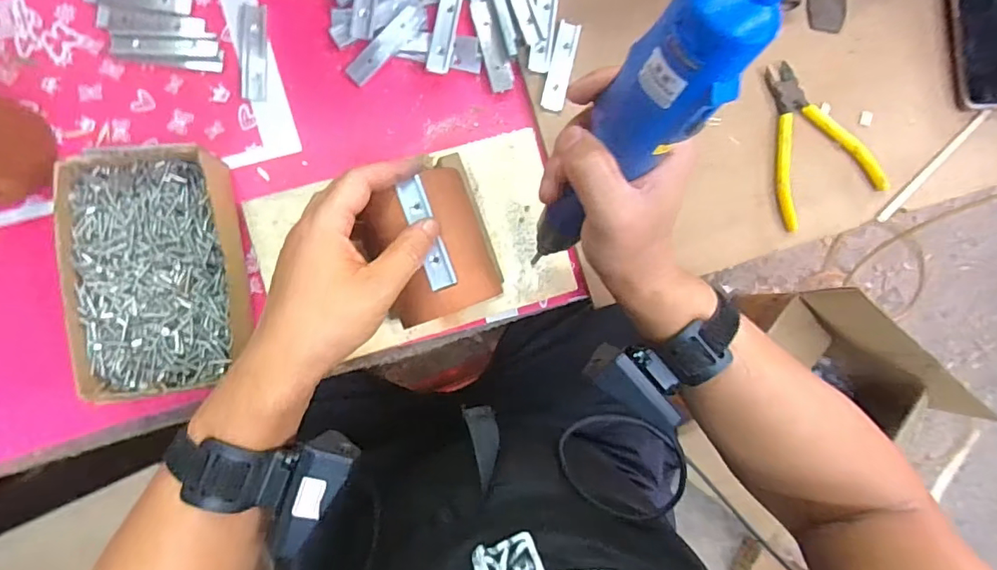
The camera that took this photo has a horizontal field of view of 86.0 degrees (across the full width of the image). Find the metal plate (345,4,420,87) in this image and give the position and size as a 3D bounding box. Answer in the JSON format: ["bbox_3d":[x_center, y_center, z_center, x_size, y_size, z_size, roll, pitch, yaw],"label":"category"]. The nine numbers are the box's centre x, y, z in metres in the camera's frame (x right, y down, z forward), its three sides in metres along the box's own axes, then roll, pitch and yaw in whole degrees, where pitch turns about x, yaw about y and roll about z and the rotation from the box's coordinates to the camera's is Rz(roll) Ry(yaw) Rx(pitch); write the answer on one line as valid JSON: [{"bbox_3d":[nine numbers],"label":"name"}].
[{"bbox_3d":[-0.097,-0.203,0.450,0.018,0.004,0.078,42,93,-15],"label":"metal plate"}]

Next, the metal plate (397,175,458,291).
[{"bbox_3d":[-0.050,-0.035,0.369,0.019,0.006,0.079,-19,89,-7],"label":"metal plate"}]

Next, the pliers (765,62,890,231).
[{"bbox_3d":[0.279,-0.132,0.487,0.095,0.024,0.142,-27,92,-9],"label":"pliers"}]

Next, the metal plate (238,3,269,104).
[{"bbox_3d":[-0.203,-0.193,0.443,0.022,0.006,0.079,0,88,-9],"label":"metal plate"}]

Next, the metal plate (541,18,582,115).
[{"bbox_3d":[0.055,-0.189,0.466,0.020,0.004,0.079,14,86,-8],"label":"metal plate"}]

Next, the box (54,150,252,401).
[{"bbox_3d":[-0.250,-0.009,0.400,0.113,0.048,0.174,-10,90,-9],"label":"box"}]

